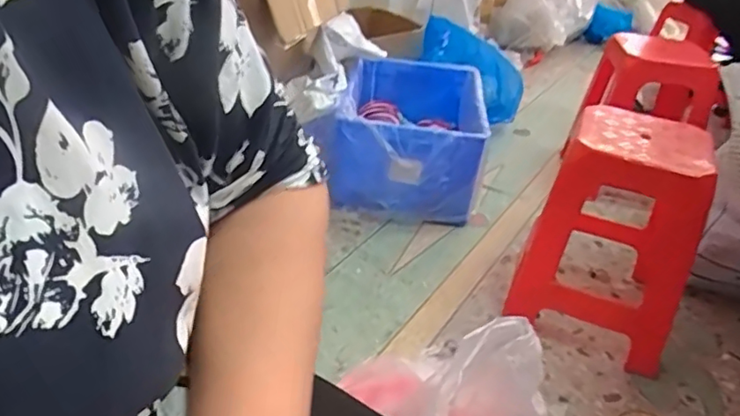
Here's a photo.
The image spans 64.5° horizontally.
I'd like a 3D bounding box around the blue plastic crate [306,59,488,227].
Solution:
[{"bbox_3d":[0.123,-0.222,1.810,0.436,0.272,0.587,10,33,7],"label":"blue plastic crate"}]

